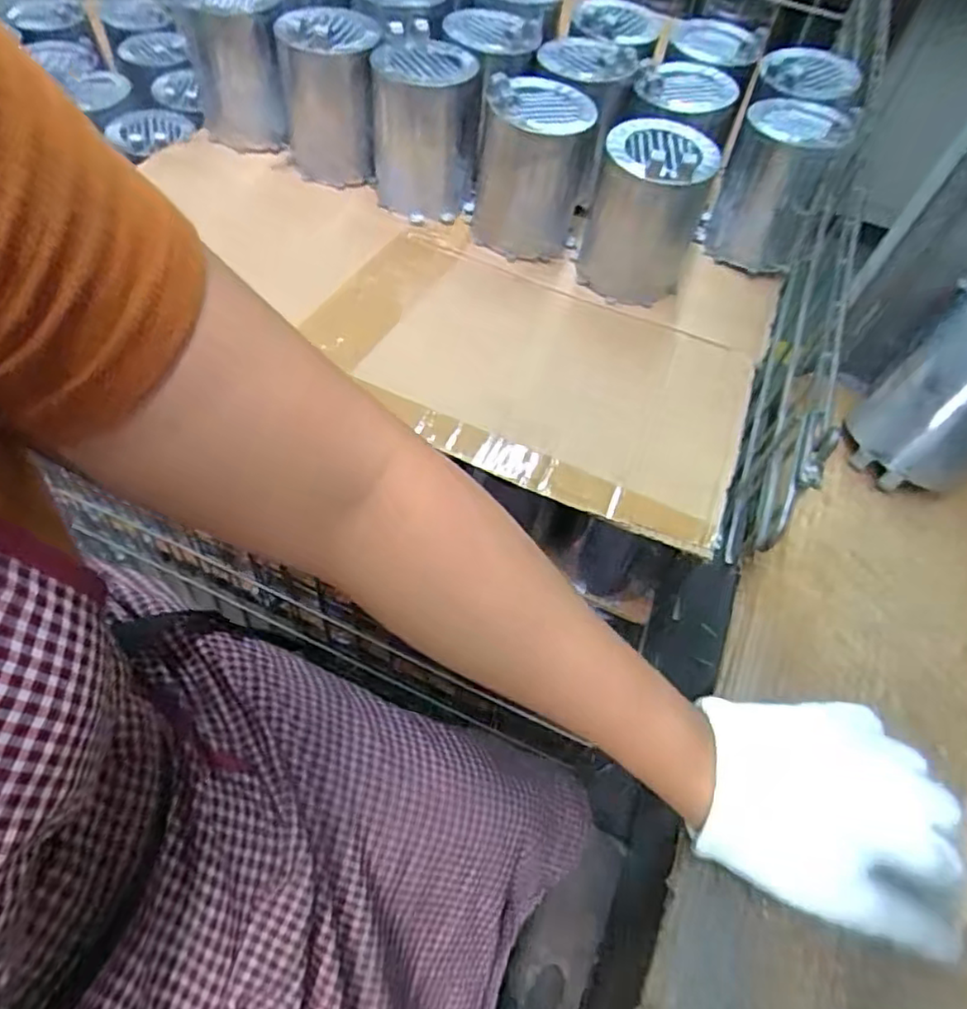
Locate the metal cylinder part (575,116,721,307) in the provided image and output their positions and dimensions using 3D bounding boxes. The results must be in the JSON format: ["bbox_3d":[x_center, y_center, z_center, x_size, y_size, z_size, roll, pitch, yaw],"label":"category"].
[{"bbox_3d":[0.133,-0.242,0.532,0.089,0.119,0.086,19,58,8],"label":"metal cylinder part"}]

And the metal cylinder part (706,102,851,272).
[{"bbox_3d":[0.254,-0.282,0.564,0.087,0.121,0.084,19,58,8],"label":"metal cylinder part"}]

